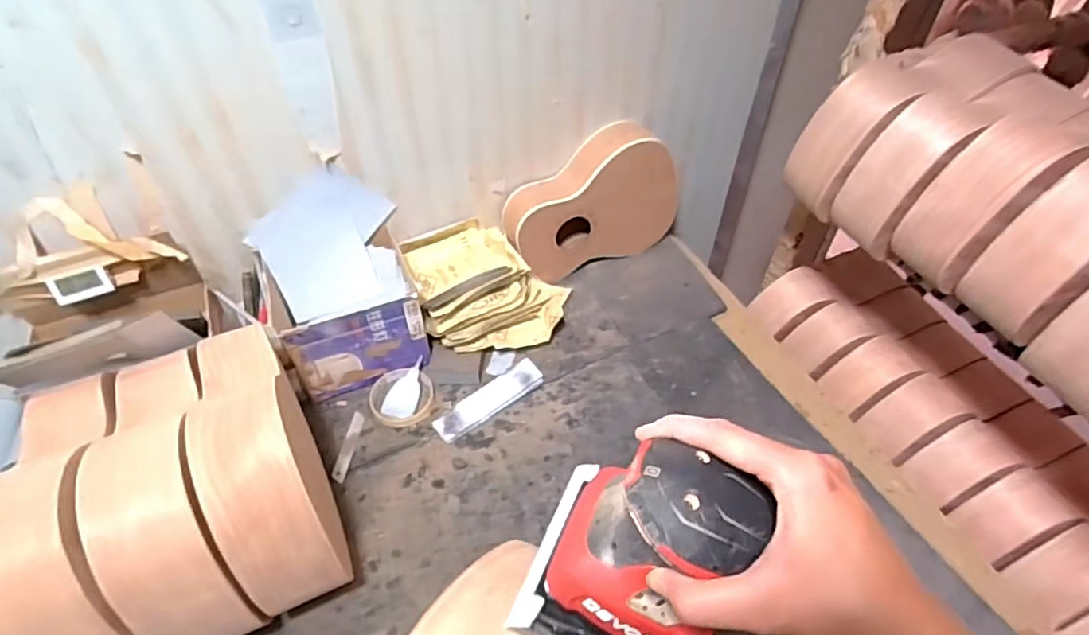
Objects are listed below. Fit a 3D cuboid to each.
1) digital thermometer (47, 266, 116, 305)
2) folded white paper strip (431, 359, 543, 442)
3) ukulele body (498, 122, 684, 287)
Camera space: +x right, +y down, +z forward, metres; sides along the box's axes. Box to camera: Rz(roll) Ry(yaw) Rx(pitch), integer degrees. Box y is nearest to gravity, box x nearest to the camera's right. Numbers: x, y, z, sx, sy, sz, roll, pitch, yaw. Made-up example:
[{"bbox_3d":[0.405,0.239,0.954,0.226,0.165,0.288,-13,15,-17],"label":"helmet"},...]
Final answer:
[{"bbox_3d":[-0.521,-0.035,0.687,0.057,0.033,0.011,-21,51,-17],"label":"digital thermometer"},{"bbox_3d":[-0.073,0.109,0.815,0.157,0.007,0.043,-30,55,-24],"label":"folded white paper strip"},{"bbox_3d":[0.072,-0.171,0.940,0.267,0.205,0.088,-17,50,-14],"label":"ukulele body"}]

